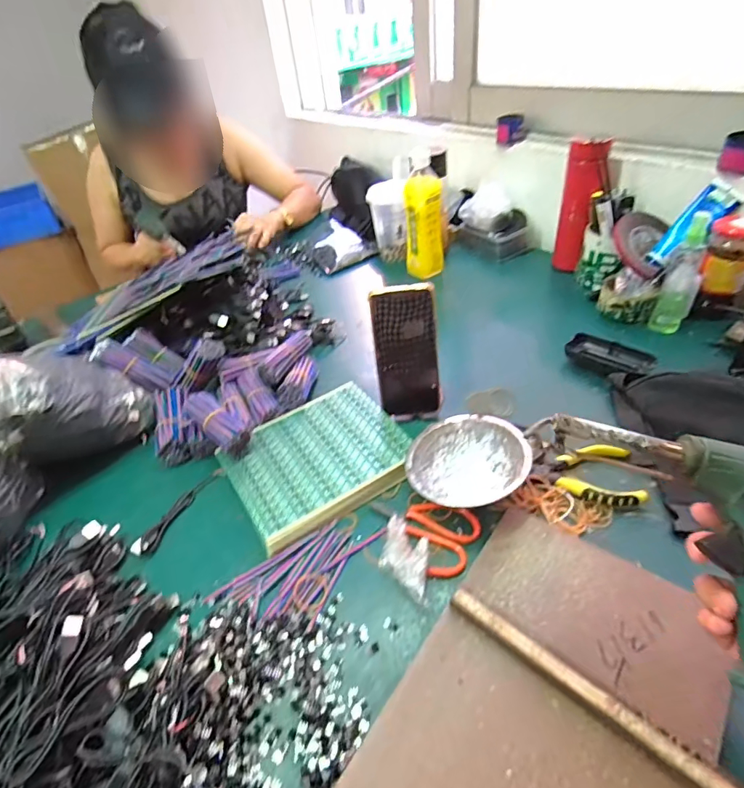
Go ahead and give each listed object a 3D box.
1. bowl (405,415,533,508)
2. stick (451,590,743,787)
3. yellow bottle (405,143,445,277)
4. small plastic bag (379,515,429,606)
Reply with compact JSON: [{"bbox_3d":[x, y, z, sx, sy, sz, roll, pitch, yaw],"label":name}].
[{"bbox_3d":[0.099,0.075,0.501,0.124,0.049,0.103,-21,42,-15],"label":"bowl"},{"bbox_3d":[0.152,0.218,0.336,0.208,0.018,0.016,26,51,33],"label":"stick"},{"bbox_3d":[0.097,-0.320,0.828,0.071,0.195,0.054,-1,41,8],"label":"yellow bottle"},{"bbox_3d":[0.035,0.156,0.426,0.040,0.038,0.065,-33,46,-26],"label":"small plastic bag"}]

